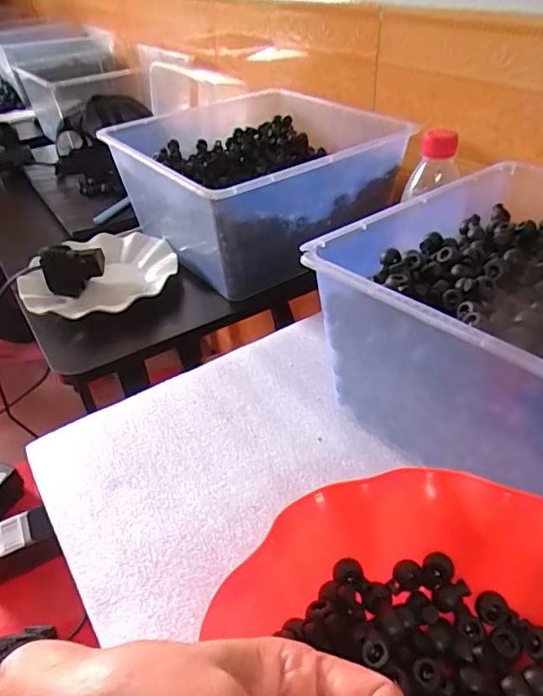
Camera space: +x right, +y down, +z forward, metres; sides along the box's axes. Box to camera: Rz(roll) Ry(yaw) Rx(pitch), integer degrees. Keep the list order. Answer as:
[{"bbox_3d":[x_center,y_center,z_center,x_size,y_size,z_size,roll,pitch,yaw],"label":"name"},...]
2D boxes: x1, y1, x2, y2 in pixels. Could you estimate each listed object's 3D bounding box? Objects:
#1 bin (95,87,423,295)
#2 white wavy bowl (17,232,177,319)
[{"bbox_3d":[-0.028,-0.231,0.717,0.312,0.138,0.321,-27,43,-25],"label":"bin"},{"bbox_3d":[-0.213,-0.090,0.652,0.183,0.034,0.172,-3,39,3],"label":"white wavy bowl"}]

